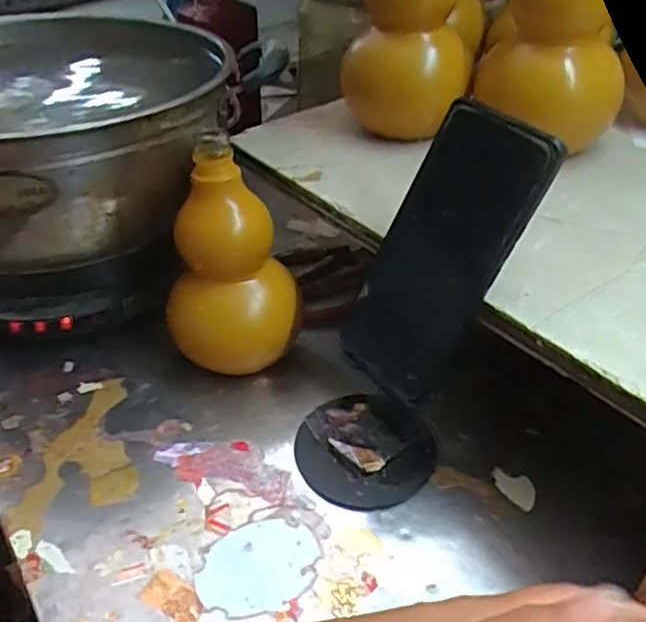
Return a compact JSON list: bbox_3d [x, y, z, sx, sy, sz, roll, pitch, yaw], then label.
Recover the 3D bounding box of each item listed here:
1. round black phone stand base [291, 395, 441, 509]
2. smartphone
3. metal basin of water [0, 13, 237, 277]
[{"bbox_3d":[0.026,0.090,0.443,0.086,0.014,0.086,-1,38,1],"label":"round black phone stand base"},{"bbox_3d":[0.064,-0.033,0.375,0.010,0.162,0.075,2,34,-44],"label":"smartphone"},{"bbox_3d":[-0.237,-0.151,0.534,0.328,0.128,0.306,-4,40,3],"label":"metal basin of water"}]

